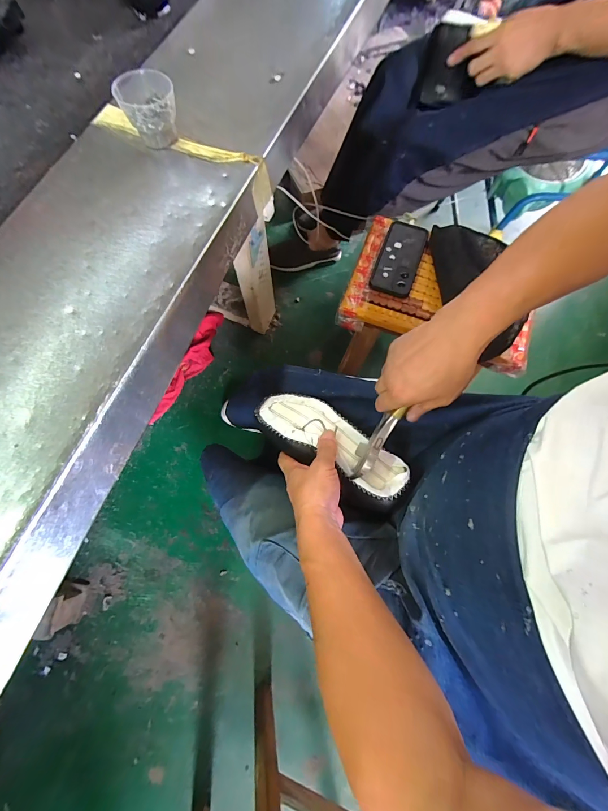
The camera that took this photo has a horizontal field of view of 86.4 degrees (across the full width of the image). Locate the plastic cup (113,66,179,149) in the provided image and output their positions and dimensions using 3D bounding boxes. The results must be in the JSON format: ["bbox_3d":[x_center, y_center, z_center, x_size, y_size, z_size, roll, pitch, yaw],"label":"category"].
[{"bbox_3d":[-0.180,-0.343,0.380,0.065,0.051,0.055,-18,76,-7],"label":"plastic cup"}]

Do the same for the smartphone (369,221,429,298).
[{"bbox_3d":[0.190,-0.293,0.640,0.079,0.015,0.174,20,75,4],"label":"smartphone"}]

